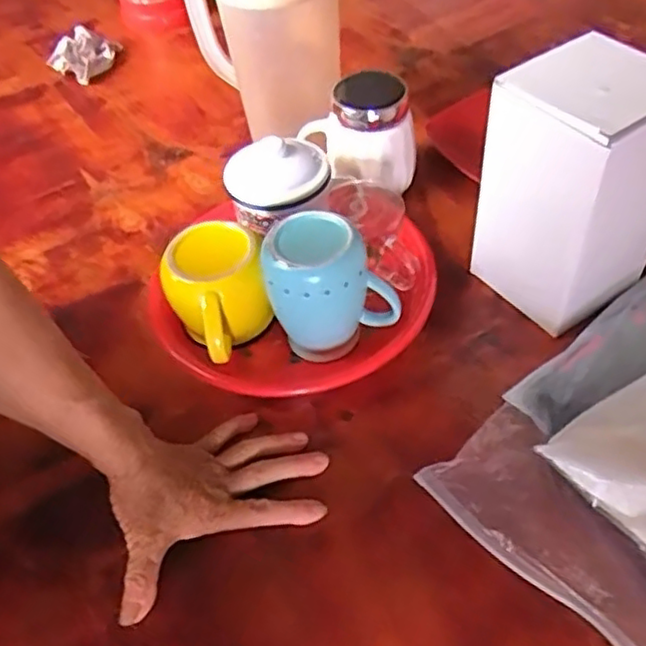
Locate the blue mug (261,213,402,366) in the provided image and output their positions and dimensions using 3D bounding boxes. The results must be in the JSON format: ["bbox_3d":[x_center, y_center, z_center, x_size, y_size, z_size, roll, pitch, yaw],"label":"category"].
[{"bbox_3d":[0.005,-0.021,0.550,0.097,0.113,0.076,23,57,24],"label":"blue mug"}]

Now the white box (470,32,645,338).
[{"bbox_3d":[0.204,-0.108,0.542,0.113,0.207,0.104,-30,53,-17],"label":"white box"}]

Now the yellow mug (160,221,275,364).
[{"bbox_3d":[-0.089,-0.024,0.576,0.088,0.082,0.113,-16,50,-6],"label":"yellow mug"}]

